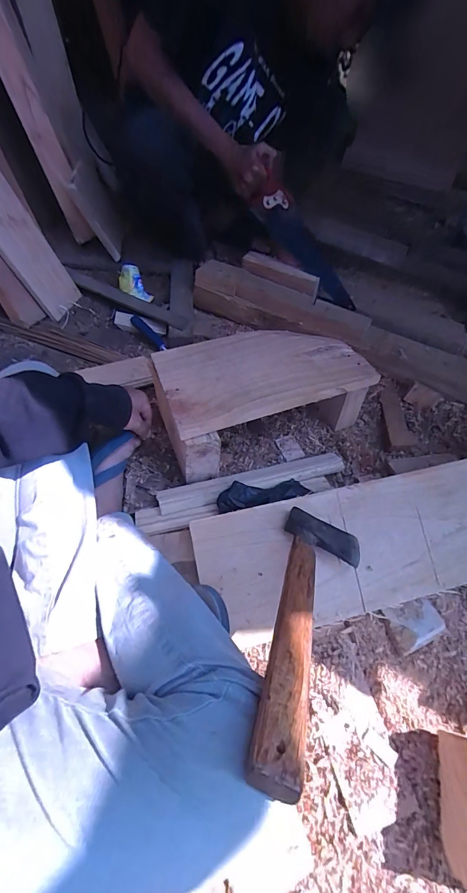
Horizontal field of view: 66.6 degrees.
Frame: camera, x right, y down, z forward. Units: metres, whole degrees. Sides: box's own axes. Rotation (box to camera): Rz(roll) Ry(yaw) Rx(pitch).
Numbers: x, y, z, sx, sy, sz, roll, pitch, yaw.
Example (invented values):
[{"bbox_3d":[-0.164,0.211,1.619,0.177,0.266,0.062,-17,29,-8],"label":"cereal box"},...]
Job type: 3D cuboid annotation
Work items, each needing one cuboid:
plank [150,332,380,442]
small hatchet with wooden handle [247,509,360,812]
[{"bbox_3d":[0.050,-0.139,0.627,0.358,0.023,0.206,-15,56,-16],"label":"plank"},{"bbox_3d":[0.081,0.181,0.389,0.099,0.030,0.320,22,28,11],"label":"small hatchet with wooden handle"}]

